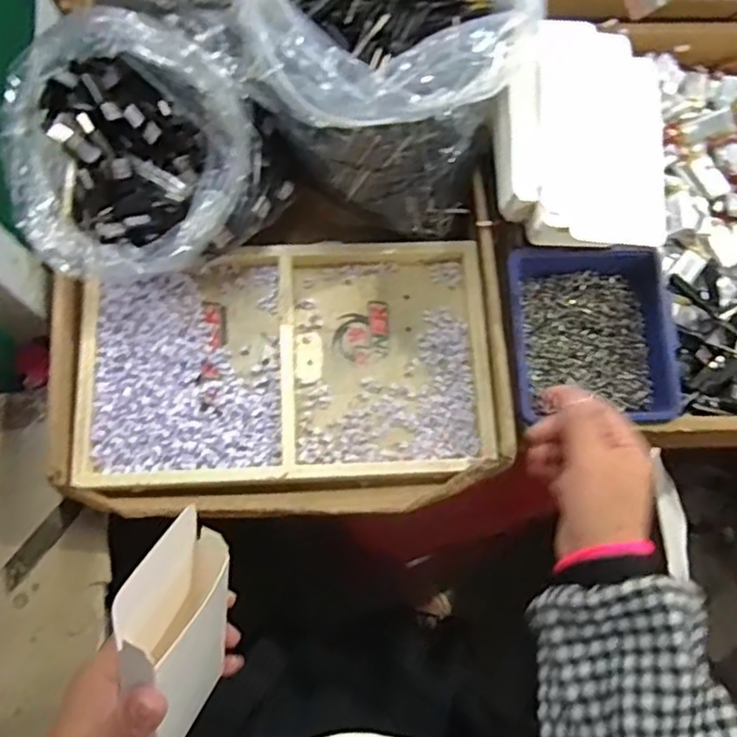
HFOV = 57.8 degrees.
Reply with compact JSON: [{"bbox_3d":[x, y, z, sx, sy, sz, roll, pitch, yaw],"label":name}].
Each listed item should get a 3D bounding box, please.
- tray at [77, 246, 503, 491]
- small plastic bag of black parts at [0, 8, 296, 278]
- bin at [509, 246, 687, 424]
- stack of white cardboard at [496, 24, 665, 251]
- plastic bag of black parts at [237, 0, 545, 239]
[{"bbox_3d":[-0.065,-0.009,0.544,0.325,0.033,0.186,-3,75,-3],"label":"tray"},{"bbox_3d":[-0.181,-0.151,0.522,0.196,0.134,0.171,30,76,6],"label":"small plastic bag of black parts"},{"bbox_3d":[0.176,-0.024,0.535,0.125,0.039,0.139,-1,75,-2],"label":"bin"},{"bbox_3d":[0.157,-0.173,0.508,0.119,0.045,0.175,2,75,-1],"label":"stack of white cardboard"},{"bbox_3d":[0.019,-0.243,0.495,0.183,0.187,0.199,19,75,3],"label":"plastic bag of black parts"}]

